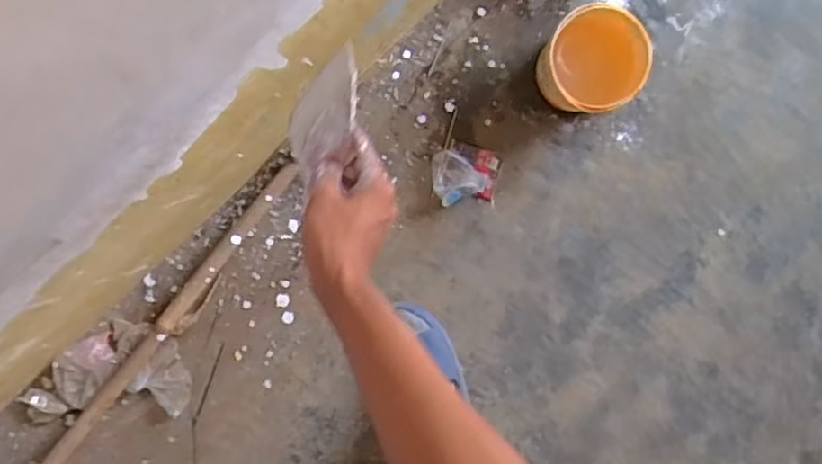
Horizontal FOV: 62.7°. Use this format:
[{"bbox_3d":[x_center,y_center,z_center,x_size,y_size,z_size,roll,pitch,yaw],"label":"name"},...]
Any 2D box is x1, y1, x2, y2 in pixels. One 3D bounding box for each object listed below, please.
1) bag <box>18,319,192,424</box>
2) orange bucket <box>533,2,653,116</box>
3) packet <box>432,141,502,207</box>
[{"bbox_3d":[-0.569,0.262,1.253,0.304,0.039,0.185,-2,95,0],"label":"bag"},{"bbox_3d":[0.300,-0.283,1.132,0.149,0.157,0.161,0,95,-2],"label":"orange bucket"},{"bbox_3d":[0.097,-0.102,1.220,0.116,0.032,0.110,10,95,-1],"label":"packet"}]

